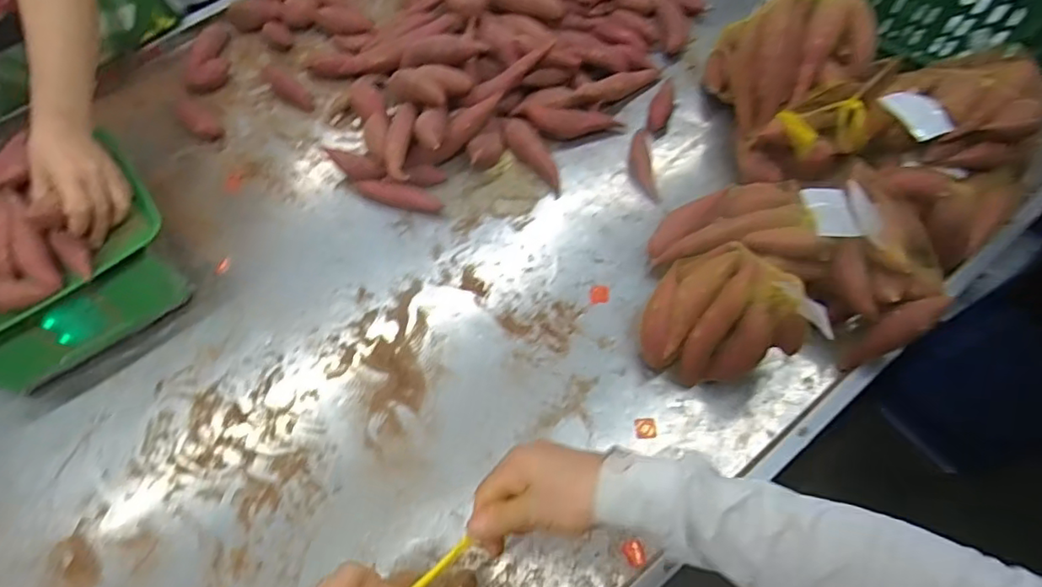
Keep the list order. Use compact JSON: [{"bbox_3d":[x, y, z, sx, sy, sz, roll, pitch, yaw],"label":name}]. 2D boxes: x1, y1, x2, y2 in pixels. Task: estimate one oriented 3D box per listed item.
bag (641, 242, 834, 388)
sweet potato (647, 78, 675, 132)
[{"bbox_3d":[0.213,0.018,0.618,0.148,0.145,0.123,-4,64,1],"label":"bag"},{"bbox_3d":[0.209,-0.278,0.837,0.030,0.033,0.091,19,66,9],"label":"sweet potato"}]

